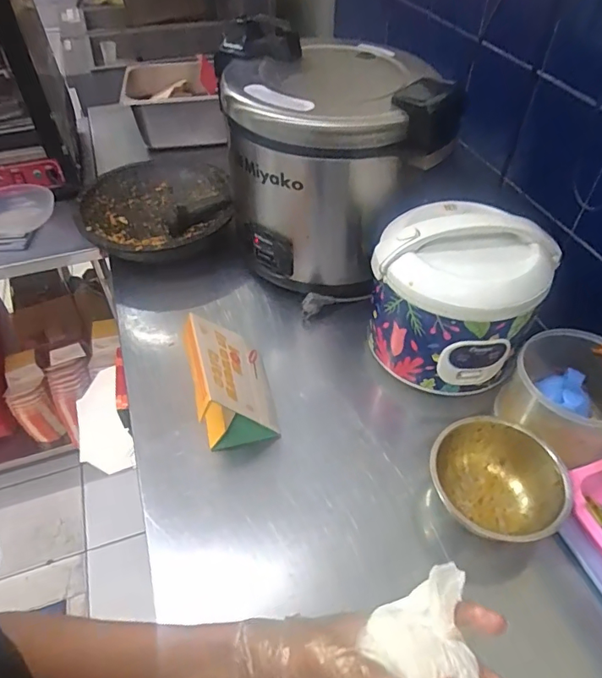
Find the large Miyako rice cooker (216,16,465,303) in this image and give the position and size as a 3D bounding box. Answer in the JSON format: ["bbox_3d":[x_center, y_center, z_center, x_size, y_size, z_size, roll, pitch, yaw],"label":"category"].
[{"bbox_3d":[0.055,-0.324,0.922,0.364,0.339,0.365,-7,48,-7],"label":"large Miyako rice cooker"}]

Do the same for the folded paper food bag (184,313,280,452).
[{"bbox_3d":[-0.107,0.061,0.767,0.113,0.133,0.176,-12,49,-11],"label":"folded paper food bag"}]

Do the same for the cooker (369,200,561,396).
[{"bbox_3d":[0.238,-0.068,0.760,0.225,0.219,0.205,0,47,0],"label":"cooker"}]

